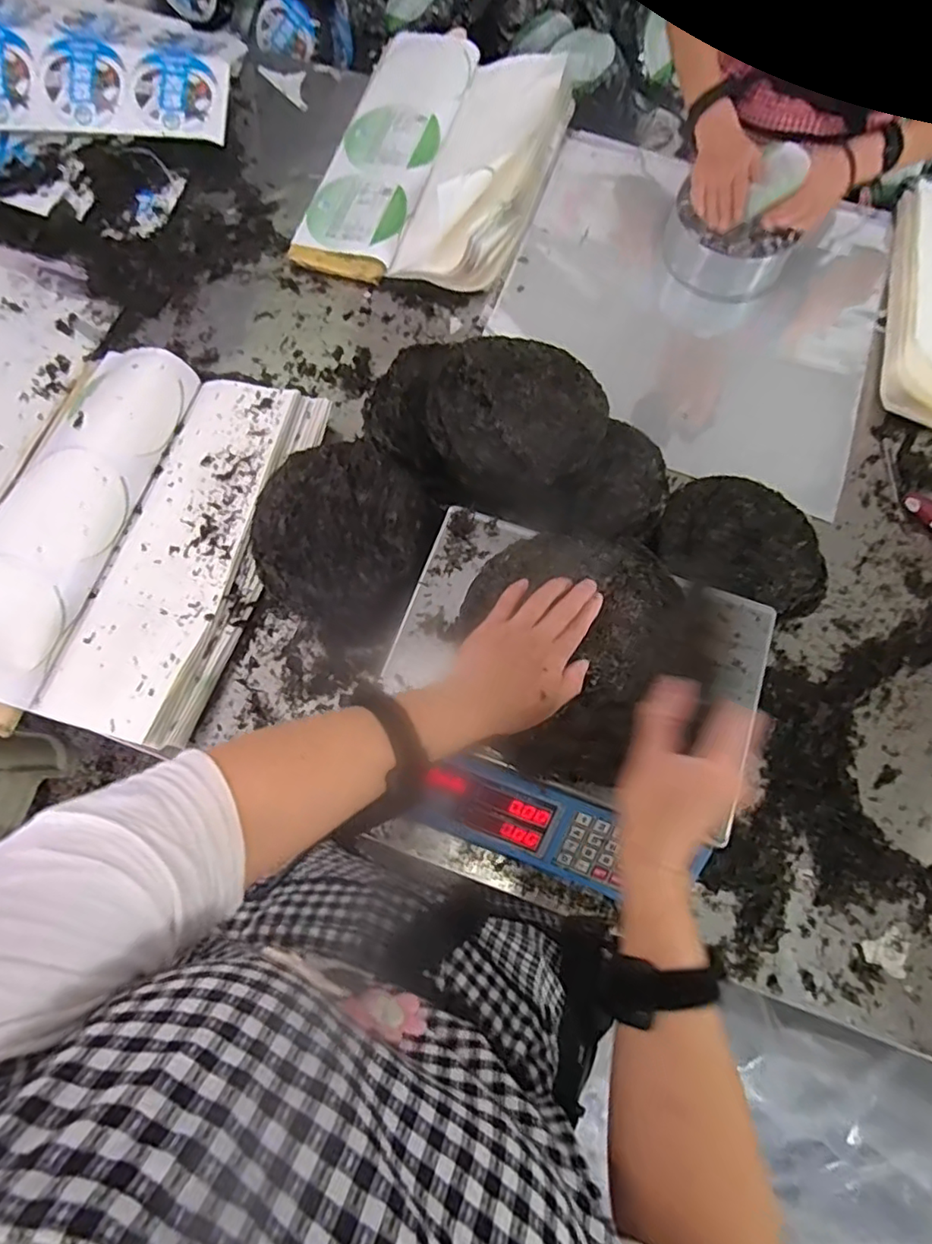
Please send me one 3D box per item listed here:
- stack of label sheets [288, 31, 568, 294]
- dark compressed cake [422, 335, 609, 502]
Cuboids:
[{"bbox_3d":[-0.044,-0.764,0.950,0.335,0.124,0.511,16,74,5],"label":"stack of label sheets"},{"bbox_3d":[0.061,-0.251,0.718,0.197,0.044,0.194,0,73,0],"label":"dark compressed cake"}]

